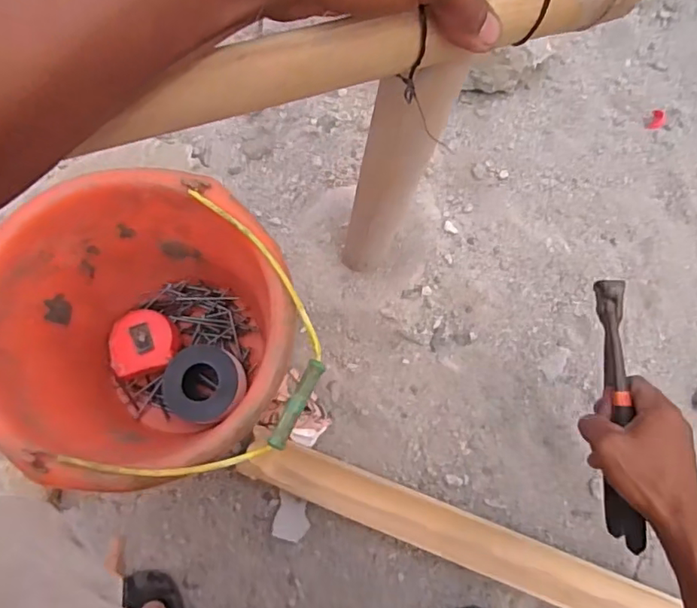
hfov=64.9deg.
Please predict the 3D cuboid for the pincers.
[{"bbox_3d":[0.232,0.091,0.475,0.016,0.040,0.224,1,81,1],"label":"pincers"}]

